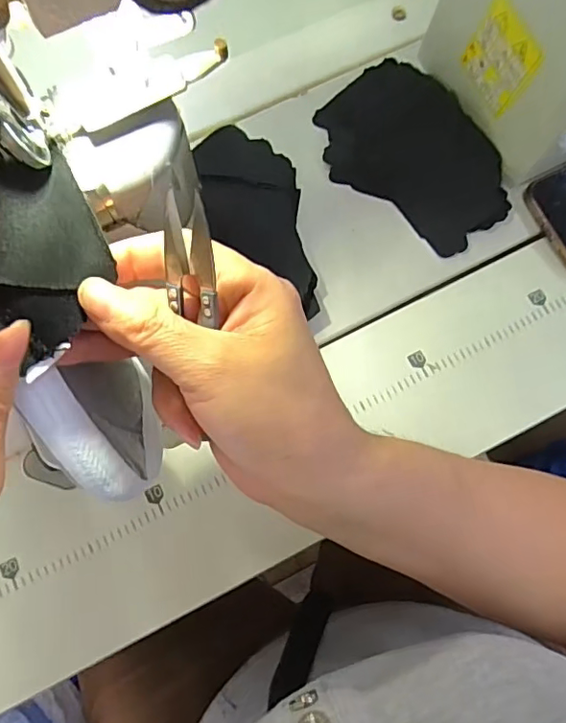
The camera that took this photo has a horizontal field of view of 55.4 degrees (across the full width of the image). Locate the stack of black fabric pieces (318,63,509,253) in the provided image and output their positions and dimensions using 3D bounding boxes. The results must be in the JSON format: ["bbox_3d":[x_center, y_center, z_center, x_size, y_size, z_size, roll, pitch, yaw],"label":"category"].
[{"bbox_3d":[0.097,-0.153,0.393,0.146,0.015,0.095,37,94,9],"label":"stack of black fabric pieces"}]

